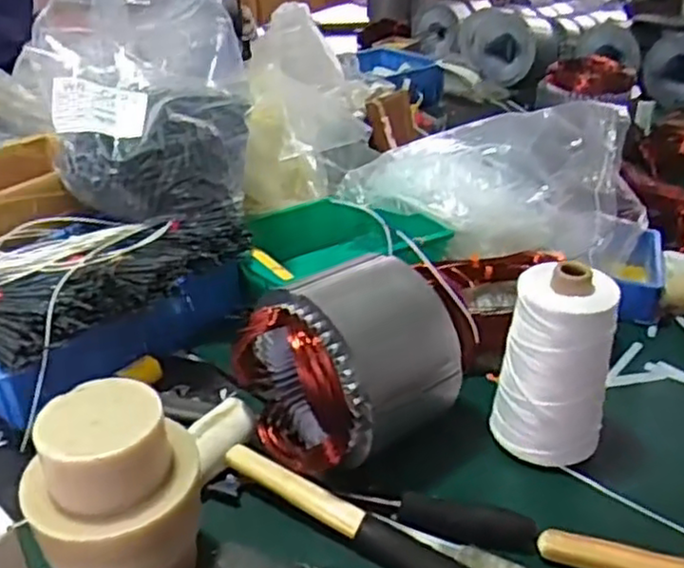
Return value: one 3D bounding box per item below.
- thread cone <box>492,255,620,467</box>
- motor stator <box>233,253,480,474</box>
[{"bbox_3d":[0.175,0.068,0.588,0.070,0.170,0.077,0,31,0],"label":"thread cone"},{"bbox_3d":[0.009,0.061,0.602,0.155,0.141,0.155,-22,37,-32],"label":"motor stator"}]

